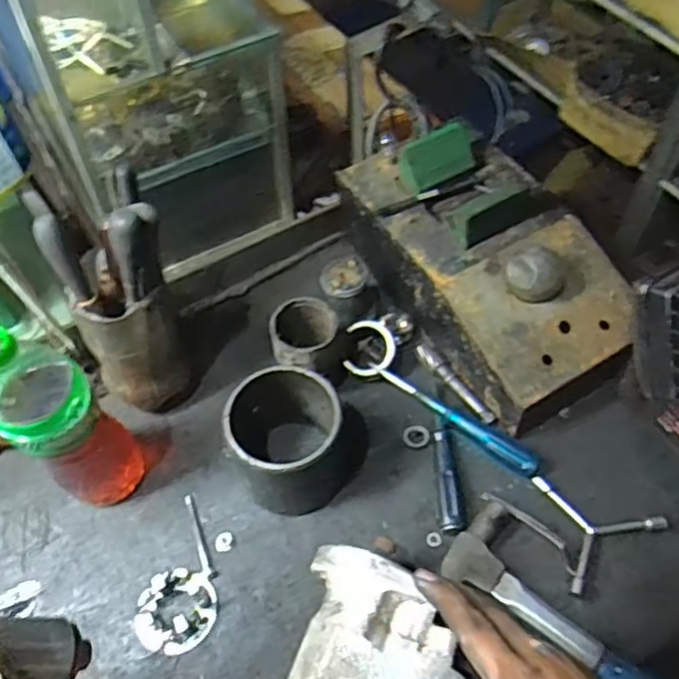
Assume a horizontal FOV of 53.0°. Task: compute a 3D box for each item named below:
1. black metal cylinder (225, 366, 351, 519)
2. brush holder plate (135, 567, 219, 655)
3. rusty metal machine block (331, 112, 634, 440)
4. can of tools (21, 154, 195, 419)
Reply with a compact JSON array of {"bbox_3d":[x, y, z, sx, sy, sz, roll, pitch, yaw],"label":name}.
[{"bbox_3d":[-0.052,0.097,0.675,0.112,0.114,0.126,-20,58,-12],"label":"black metal cylinder"},{"bbox_3d":[-0.150,0.250,0.633,0.069,0.031,0.072,0,56,1],"label":"brush holder plate"},{"bbox_3d":[0.166,-0.088,0.760,0.182,0.167,0.325,-25,59,-15],"label":"rusty metal machine block"},{"bbox_3d":[-0.207,-0.031,0.668,0.095,0.258,0.096,-20,58,-12],"label":"can of tools"}]

